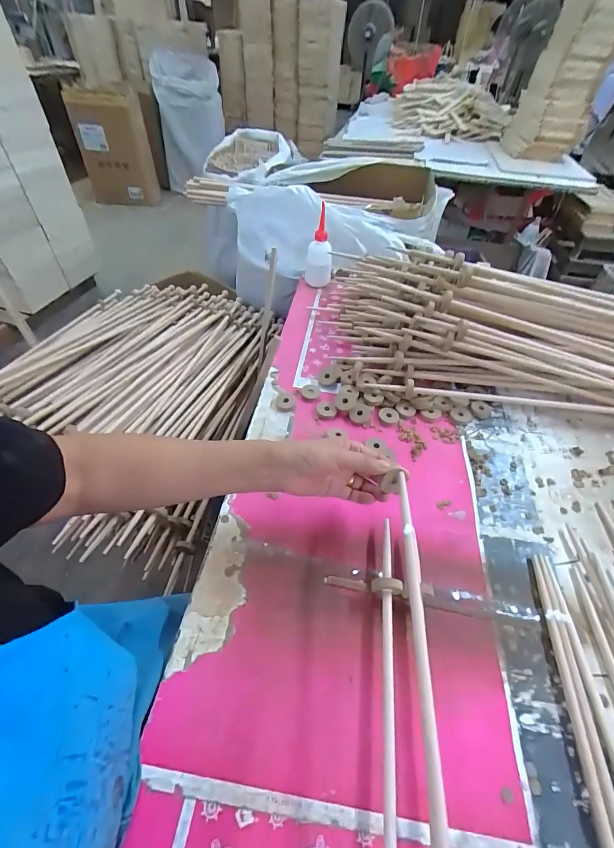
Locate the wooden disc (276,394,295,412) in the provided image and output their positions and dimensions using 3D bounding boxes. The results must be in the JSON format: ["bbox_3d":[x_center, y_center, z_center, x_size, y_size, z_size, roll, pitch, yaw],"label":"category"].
[{"bbox_3d":[-0.037,-0.039,0.610,0.031,0.011,0.040,1,49,-3],"label":"wooden disc"}]

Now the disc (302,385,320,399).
[{"bbox_3d":[0.007,-0.058,0.629,0.032,0.004,0.033,2,49,-2],"label":"disc"}]

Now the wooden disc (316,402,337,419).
[{"bbox_3d":[0.033,-0.026,0.603,0.030,0.010,0.032,2,49,-2],"label":"wooden disc"}]

